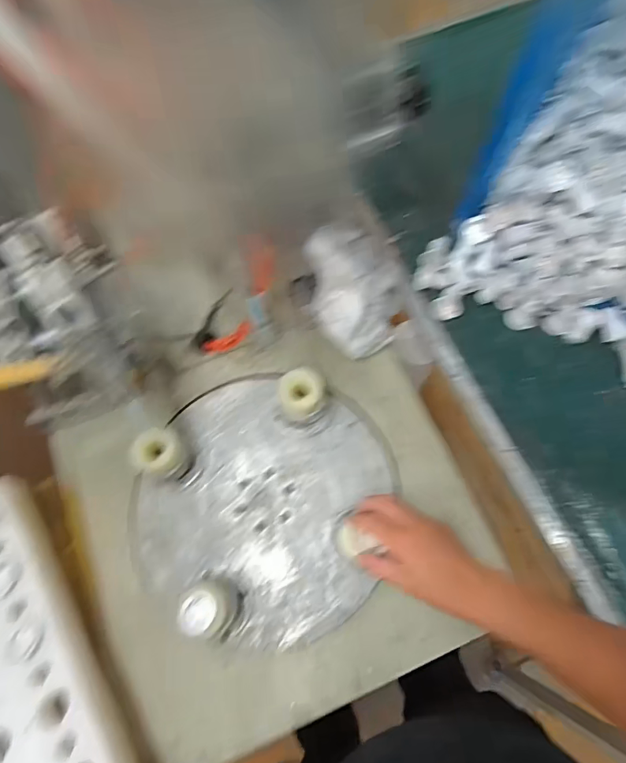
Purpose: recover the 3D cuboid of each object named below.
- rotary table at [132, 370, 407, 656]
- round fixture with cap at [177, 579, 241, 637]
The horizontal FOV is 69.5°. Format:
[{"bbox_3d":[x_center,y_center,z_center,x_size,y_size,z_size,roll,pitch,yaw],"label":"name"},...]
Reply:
[{"bbox_3d":[-0.066,0.157,0.593,0.304,0.030,0.315,19,70,6],"label":"rotary table"},{"bbox_3d":[-0.113,0.256,0.508,0.054,0.094,0.061,-4,70,0],"label":"round fixture with cap"}]

